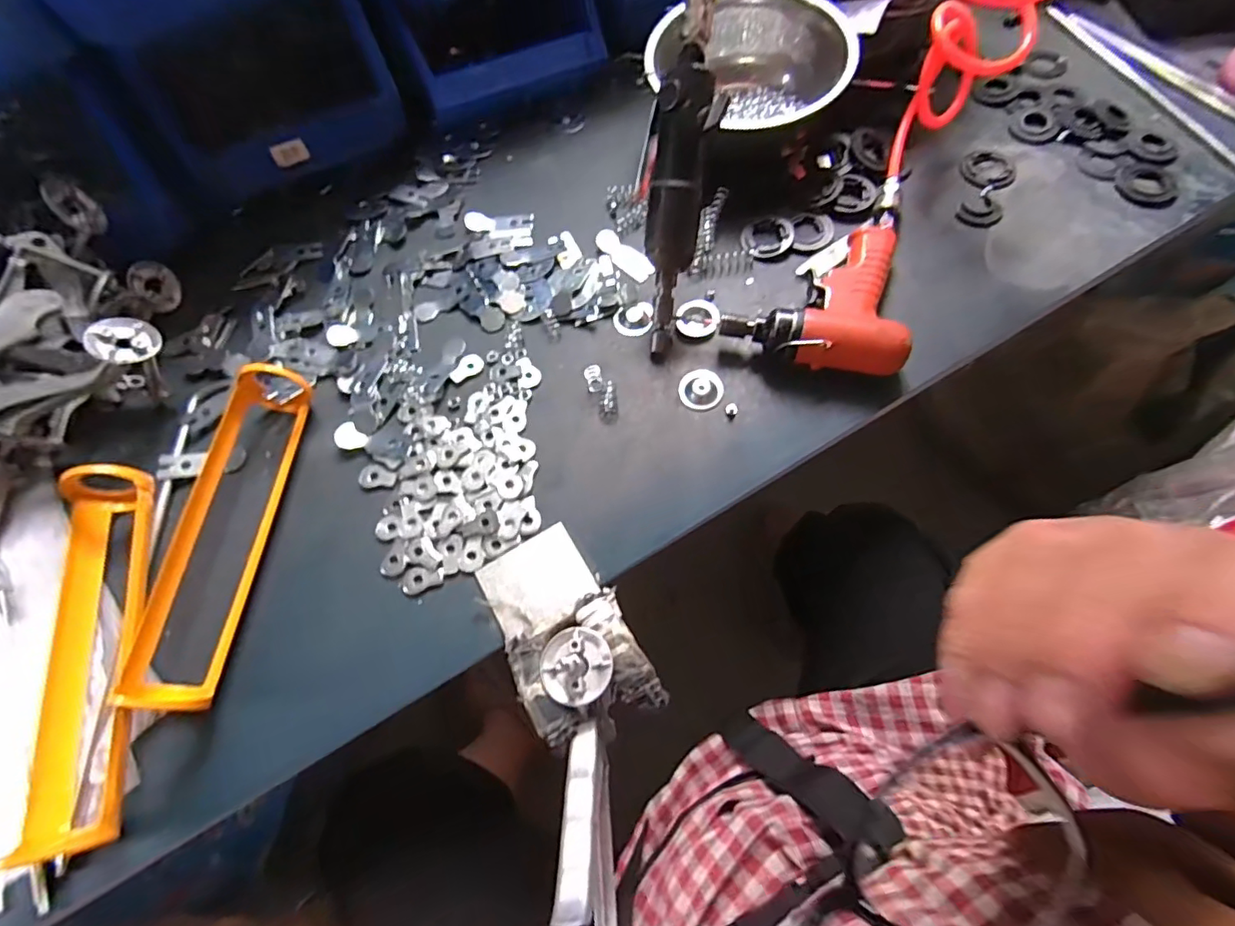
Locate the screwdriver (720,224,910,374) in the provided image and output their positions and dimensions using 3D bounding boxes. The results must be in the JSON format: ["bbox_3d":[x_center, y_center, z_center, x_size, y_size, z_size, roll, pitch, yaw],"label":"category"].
[{"bbox_3d":[0.165,-0.143,0.465,0.141,0.044,0.149,10,67,8],"label":"screwdriver"}]

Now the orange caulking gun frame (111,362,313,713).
[{"bbox_3d":[-0.296,0.044,0.410,0.066,0.045,0.252,2,66,4],"label":"orange caulking gun frame"}]

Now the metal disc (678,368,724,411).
[{"bbox_3d":[0.069,-0.061,0.457,0.035,0.006,0.037,-1,66,3],"label":"metal disc"}]

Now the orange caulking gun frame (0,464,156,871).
[{"bbox_3d":[-0.359,0.125,0.382,0.064,0.037,0.254,-16,66,-3],"label":"orange caulking gun frame"}]

